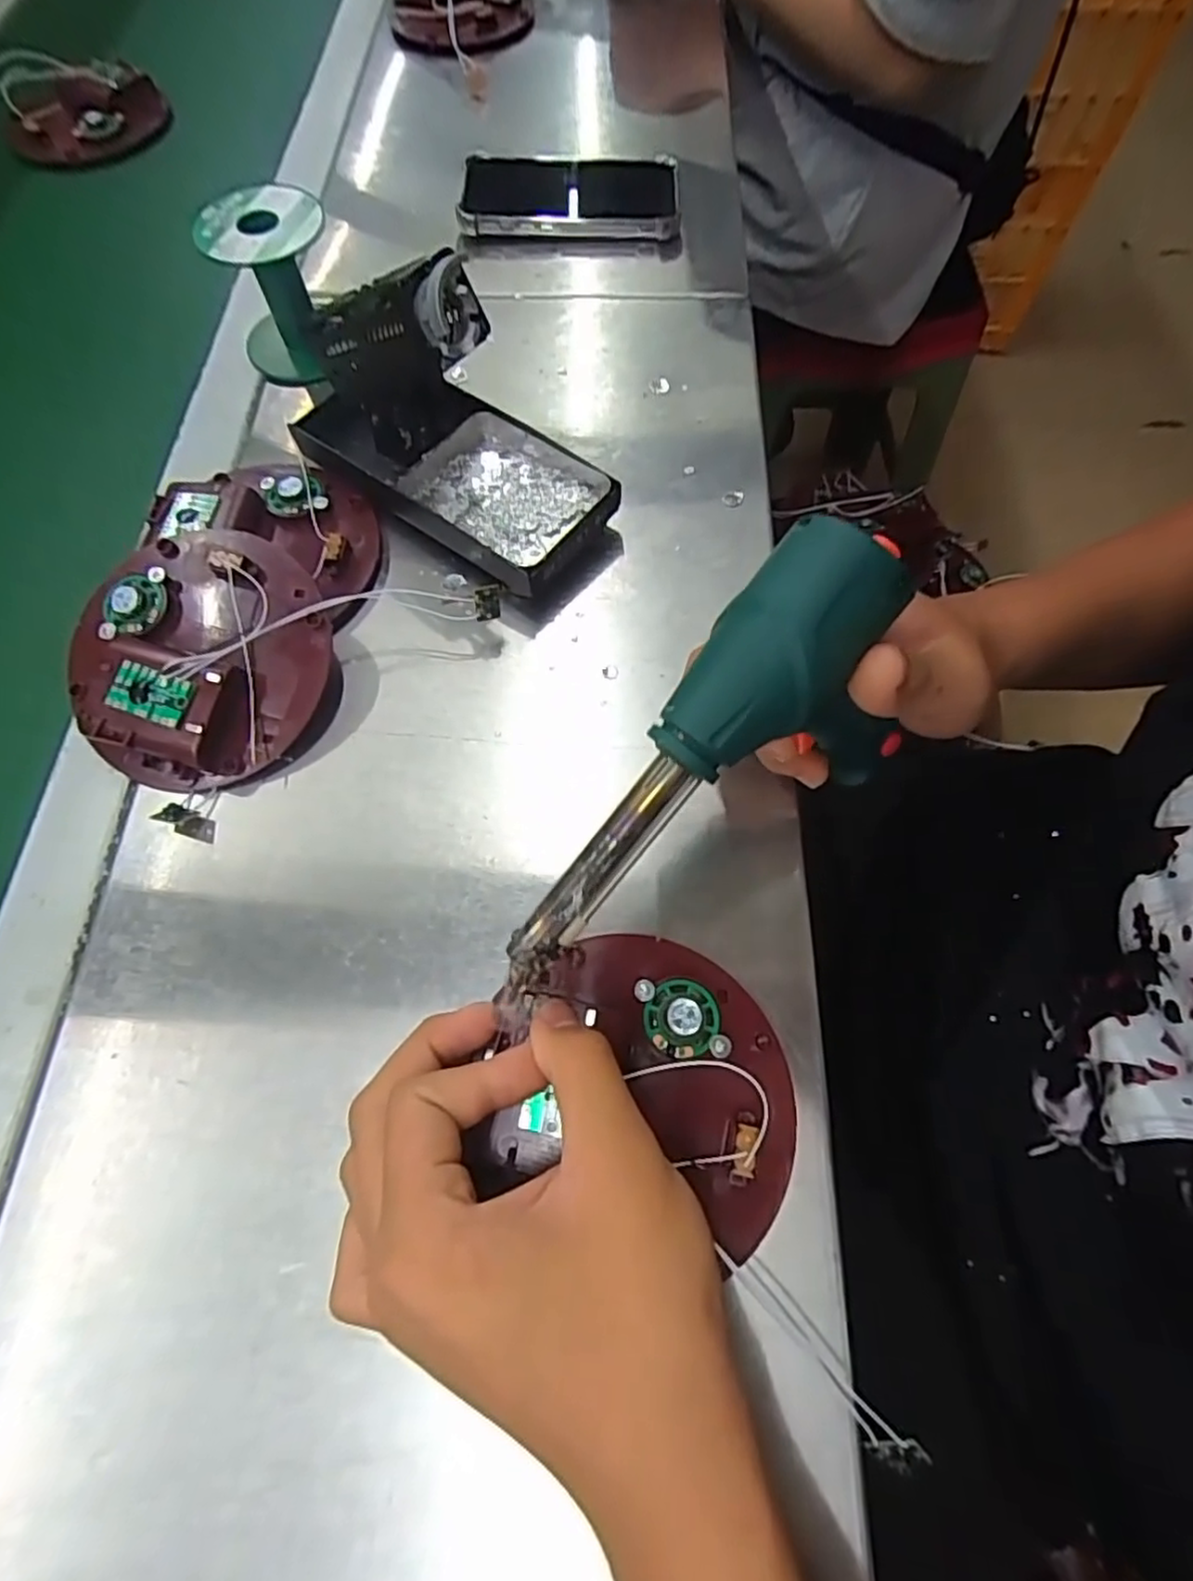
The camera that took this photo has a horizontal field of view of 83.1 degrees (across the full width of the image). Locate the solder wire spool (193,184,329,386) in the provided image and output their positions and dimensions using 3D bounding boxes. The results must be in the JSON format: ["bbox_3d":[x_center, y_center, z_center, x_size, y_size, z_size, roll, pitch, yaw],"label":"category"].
[{"bbox_3d":[-0.181,-0.288,0.387,0.059,0.069,0.061,0,67,0],"label":"solder wire spool"}]

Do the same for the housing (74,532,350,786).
[{"bbox_3d":[-0.183,-0.062,0.309,0.117,0.036,0.113,0,67,0],"label":"housing"}]

